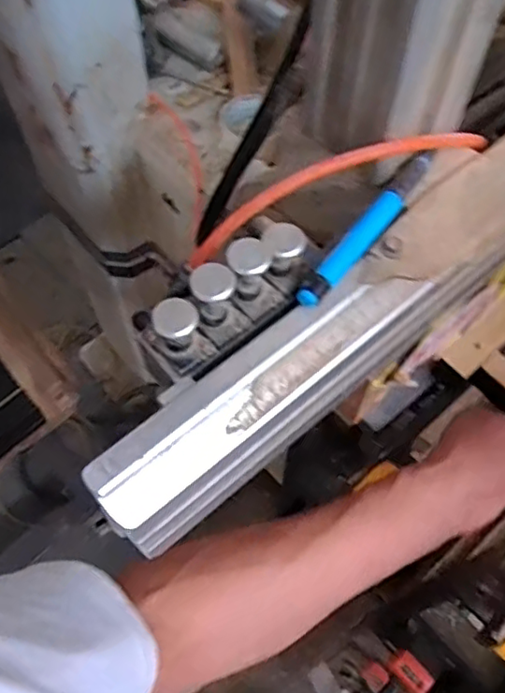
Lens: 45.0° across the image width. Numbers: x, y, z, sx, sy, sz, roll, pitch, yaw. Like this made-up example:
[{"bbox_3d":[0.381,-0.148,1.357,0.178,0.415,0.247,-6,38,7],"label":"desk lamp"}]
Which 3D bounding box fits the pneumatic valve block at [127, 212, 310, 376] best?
[{"bbox_3d":[-0.009,-0.024,0.266,0.081,0.036,0.027,-33,66,-16],"label":"pneumatic valve block"}]

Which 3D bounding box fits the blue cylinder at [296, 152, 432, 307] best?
[{"bbox_3d":[0.058,-0.059,0.298,0.012,0.011,0.111,33,66,17],"label":"blue cylinder"}]

